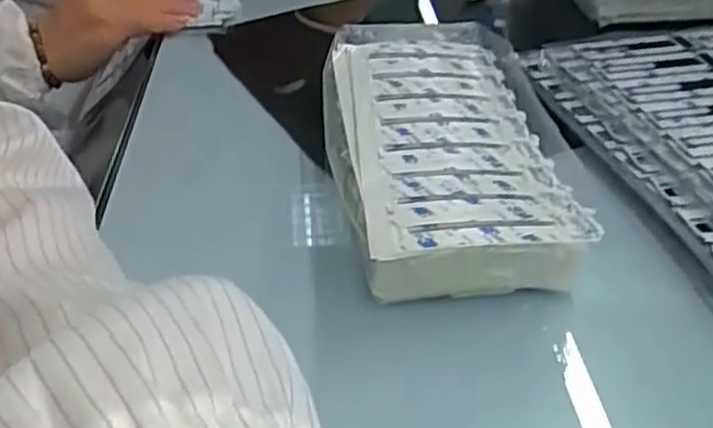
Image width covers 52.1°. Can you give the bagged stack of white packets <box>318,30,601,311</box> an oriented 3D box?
[{"bbox_3d":[0.044,-0.040,0.401,0.125,0.033,0.257,0,38,0],"label":"bagged stack of white packets"}]

